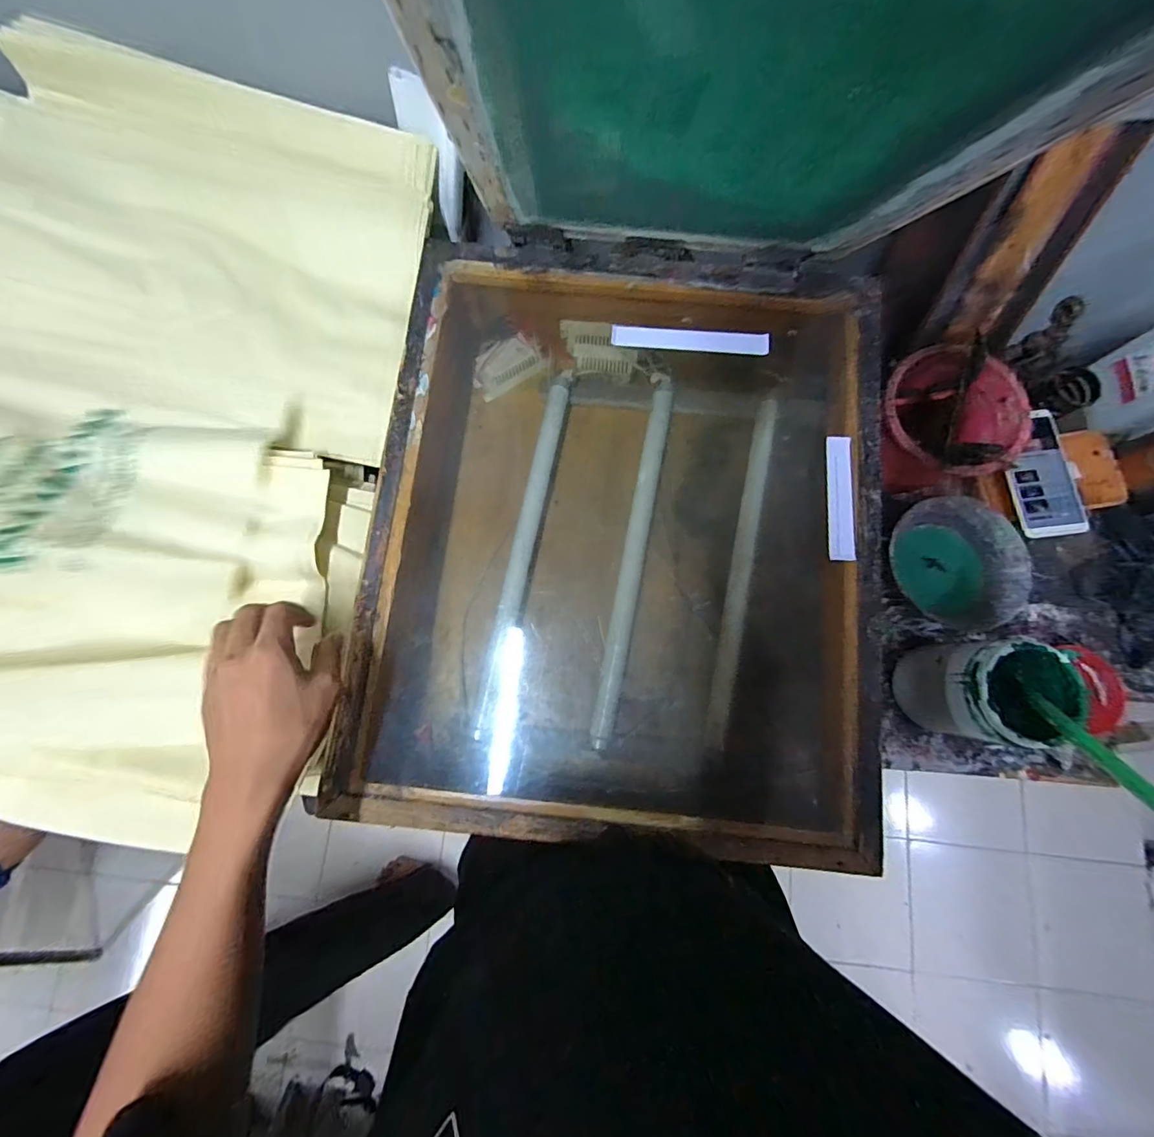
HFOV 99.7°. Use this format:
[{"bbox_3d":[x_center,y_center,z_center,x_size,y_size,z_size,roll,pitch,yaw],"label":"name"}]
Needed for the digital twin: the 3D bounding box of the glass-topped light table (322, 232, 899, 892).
[{"bbox_3d":[0.047,-0.034,0.567,0.502,0.191,0.594,4,78,2],"label":"glass-topped light table"}]

